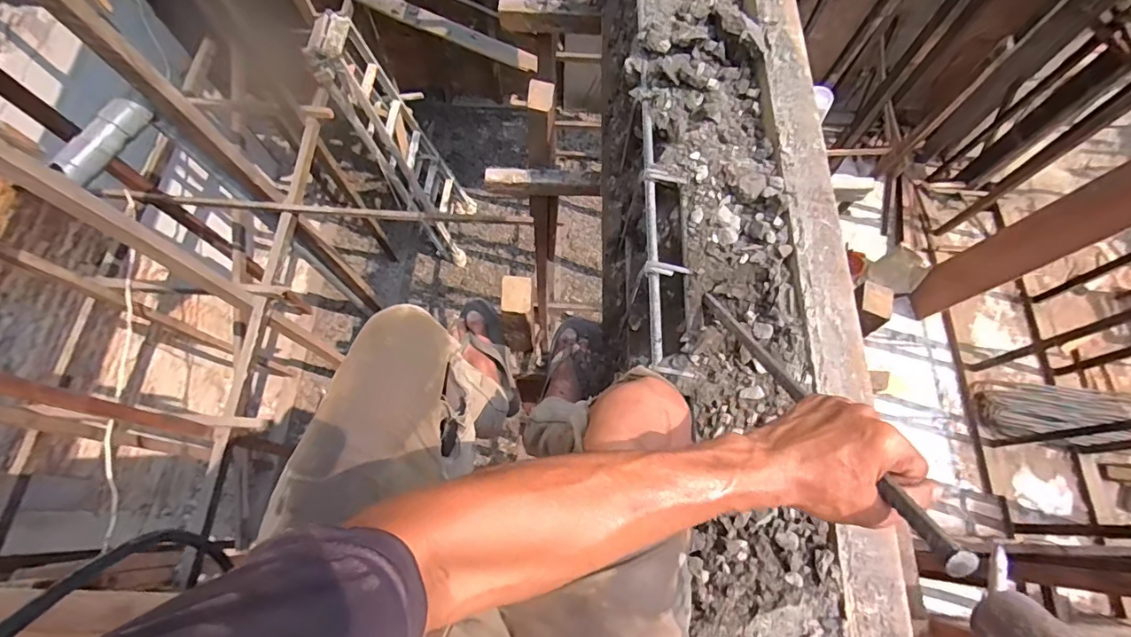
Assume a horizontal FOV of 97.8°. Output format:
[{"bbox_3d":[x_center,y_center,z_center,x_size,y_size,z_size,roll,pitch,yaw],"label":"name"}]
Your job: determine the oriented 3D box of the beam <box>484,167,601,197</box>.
[{"bbox_3d":[-0.055,-0.330,1.200,0.278,0.066,0.050,4,69,0],"label":"beam"}]

